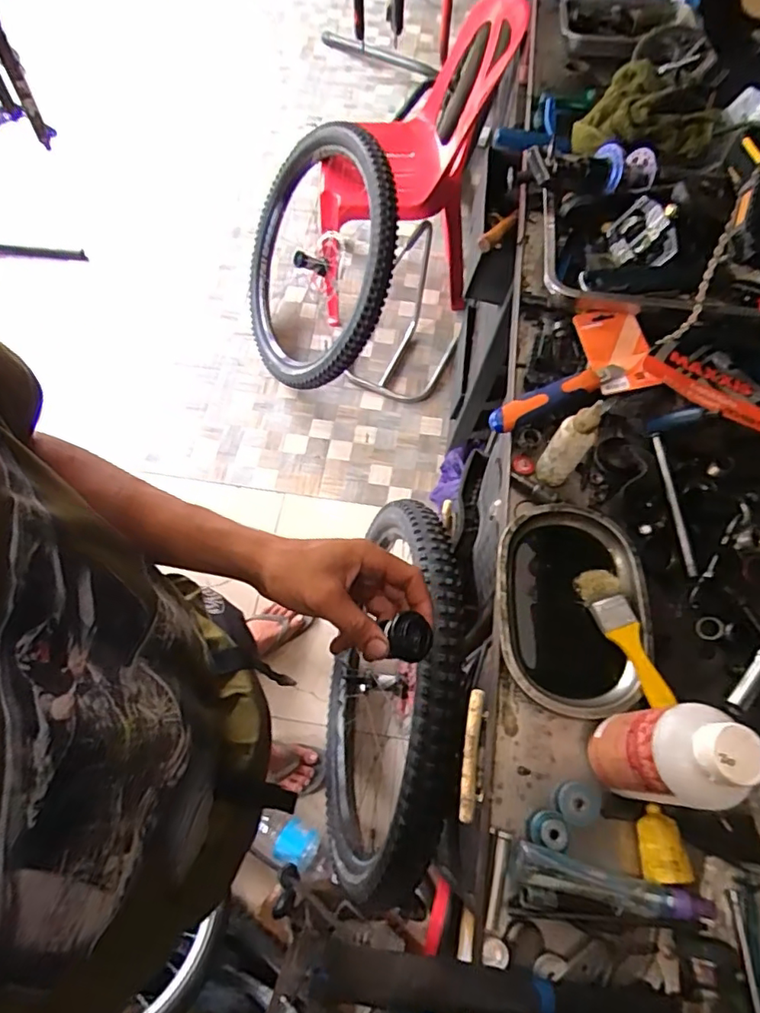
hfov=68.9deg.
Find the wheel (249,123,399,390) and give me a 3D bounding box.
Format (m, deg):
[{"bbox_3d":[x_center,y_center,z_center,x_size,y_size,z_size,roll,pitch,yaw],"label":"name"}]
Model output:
[{"bbox_3d":[-0.195,-0.694,1.565,0.071,0.695,0.690,-4,64,-40],"label":"wheel"}]

